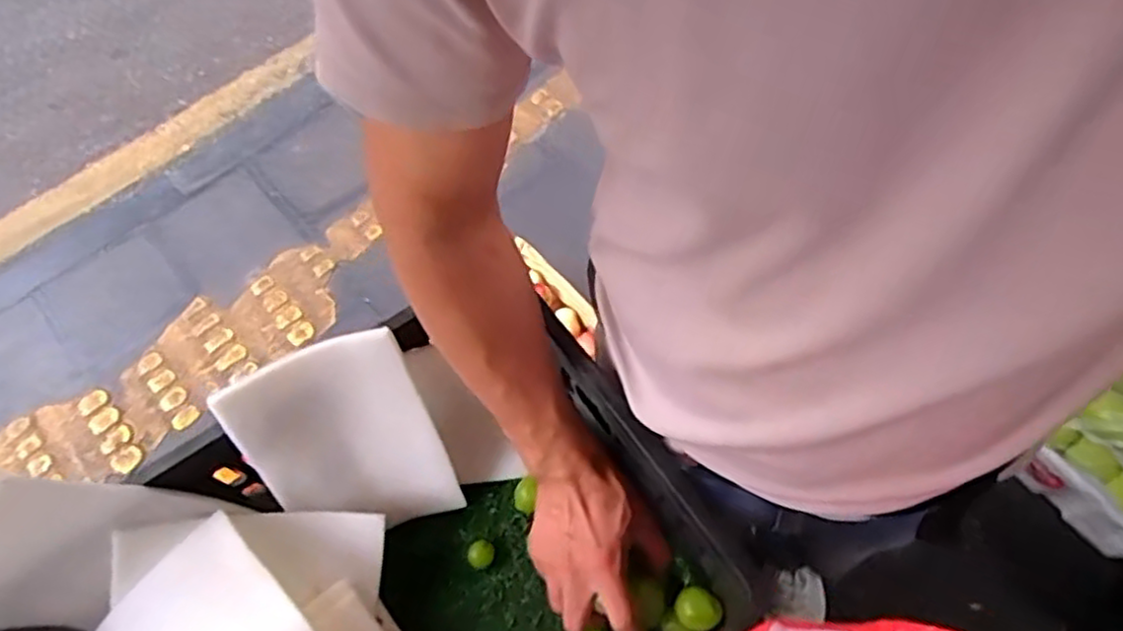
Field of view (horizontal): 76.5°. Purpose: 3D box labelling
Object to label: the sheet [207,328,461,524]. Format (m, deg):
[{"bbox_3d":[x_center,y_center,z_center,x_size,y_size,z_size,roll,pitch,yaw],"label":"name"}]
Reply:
[{"bbox_3d":[-0.172,0.106,0.572,0.135,0.181,0.013,-24,28,-13],"label":"sheet"}]

